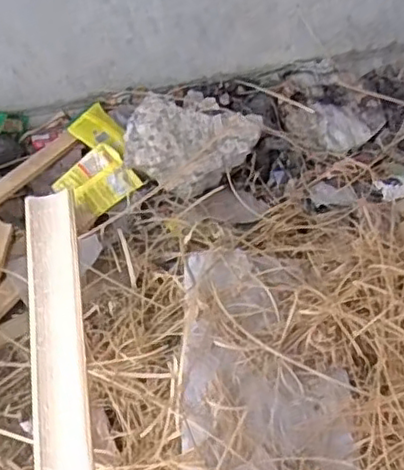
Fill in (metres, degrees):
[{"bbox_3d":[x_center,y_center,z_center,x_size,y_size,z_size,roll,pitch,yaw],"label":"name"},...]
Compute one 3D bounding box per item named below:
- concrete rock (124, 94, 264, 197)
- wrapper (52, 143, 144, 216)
[{"bbox_3d":[-0.012,-0.166,1.122,0.227,0.099,0.196,5,47,1],"label":"concrete rock"},{"bbox_3d":[-0.177,-0.092,1.080,0.117,0.033,0.105,-34,58,-30],"label":"wrapper"}]

